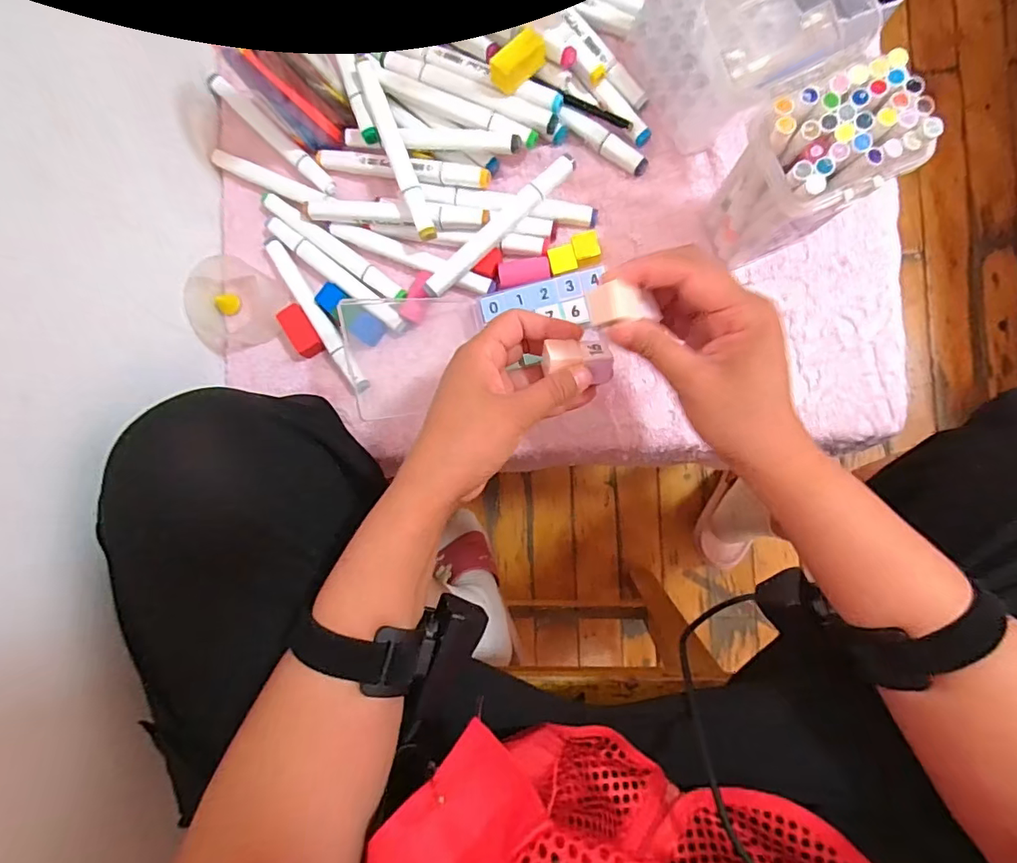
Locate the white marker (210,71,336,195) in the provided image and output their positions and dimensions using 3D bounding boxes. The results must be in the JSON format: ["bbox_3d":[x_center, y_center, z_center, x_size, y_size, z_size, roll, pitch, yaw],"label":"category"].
[{"bbox_3d":[-0.205,-0.259,0.444,0.147,0.010,0.015,44,93,6],"label":"white marker"}]

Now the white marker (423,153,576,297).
[{"bbox_3d":[-0.007,-0.162,0.404,0.150,0.023,0.019,-44,84,3],"label":"white marker"}]

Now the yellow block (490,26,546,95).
[{"bbox_3d":[0.009,-0.282,0.389,0.048,0.025,0.017,-41,84,3],"label":"yellow block"}]

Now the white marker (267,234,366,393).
[{"bbox_3d":[-0.163,-0.100,0.434,0.014,0.010,0.150,-32,85,4],"label":"white marker"}]

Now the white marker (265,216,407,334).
[{"bbox_3d":[-0.146,-0.132,0.425,0.150,0.011,0.017,38,92,6],"label":"white marker"}]

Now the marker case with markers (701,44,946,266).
[{"bbox_3d":[0.184,-0.159,0.330,0.081,0.125,0.069,-30,85,4],"label":"marker case with markers"}]

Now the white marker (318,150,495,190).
[{"bbox_3d":[-0.089,-0.216,0.418,0.149,0.018,0.018,12,101,11],"label":"white marker"}]

